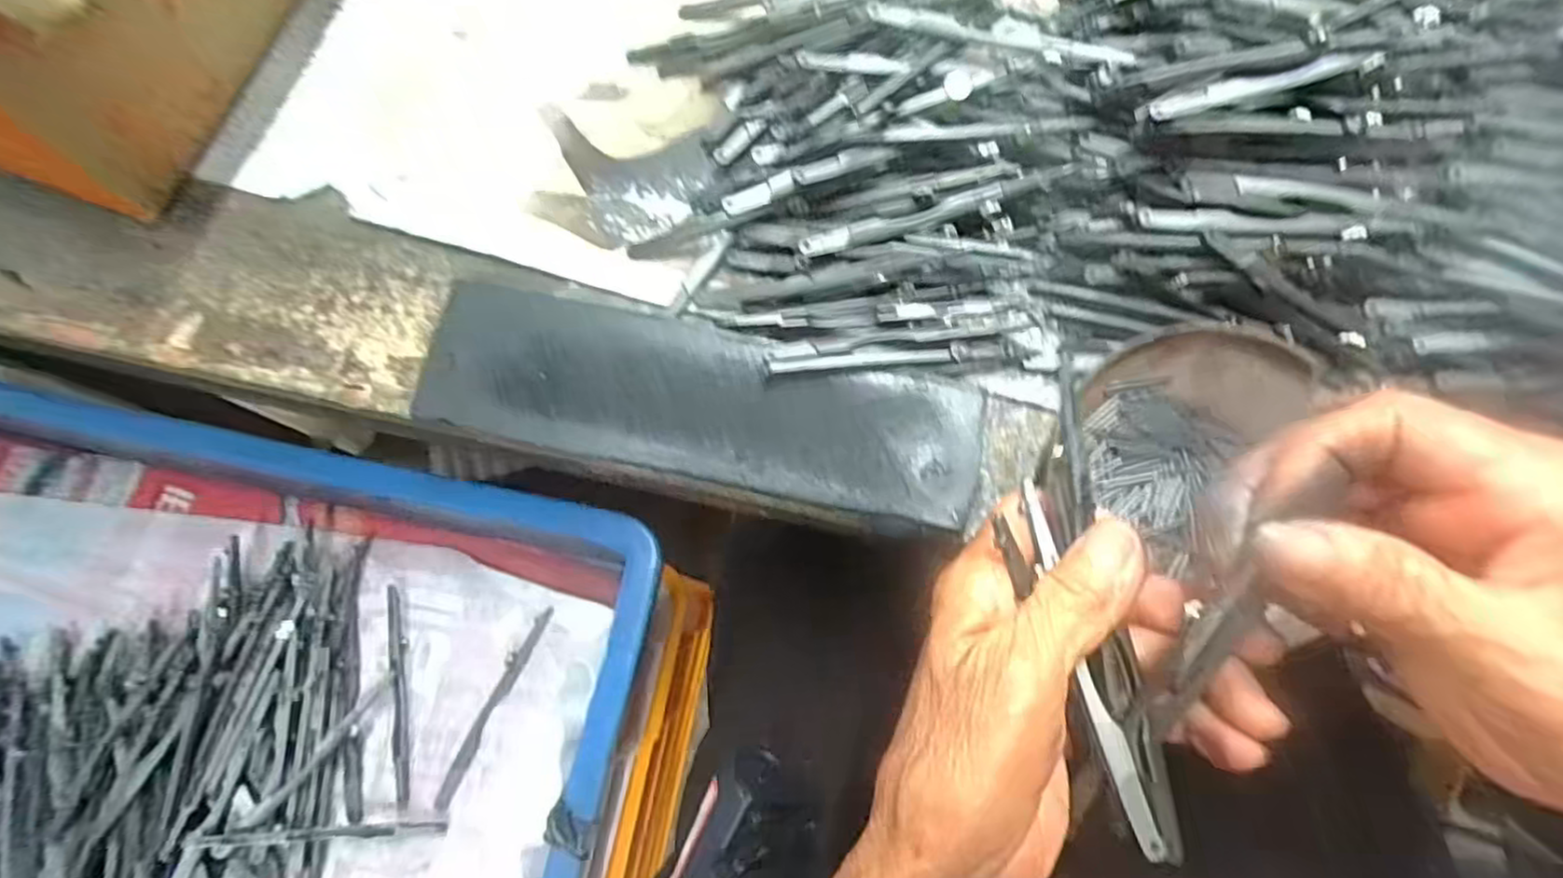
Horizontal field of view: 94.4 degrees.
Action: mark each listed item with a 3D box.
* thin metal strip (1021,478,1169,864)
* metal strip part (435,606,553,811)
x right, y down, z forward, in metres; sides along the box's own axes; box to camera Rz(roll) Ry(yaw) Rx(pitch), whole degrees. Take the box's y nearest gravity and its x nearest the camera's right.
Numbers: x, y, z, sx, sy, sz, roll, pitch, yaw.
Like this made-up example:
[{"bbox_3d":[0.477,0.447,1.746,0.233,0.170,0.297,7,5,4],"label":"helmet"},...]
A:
[{"bbox_3d":[0.086,0.061,0.204,0.009,0.004,0.104,-11,70,-3],"label":"thin metal strip"},{"bbox_3d":[-0.142,0.131,0.357,0.008,0.006,0.102,25,76,7],"label":"metal strip part"}]

